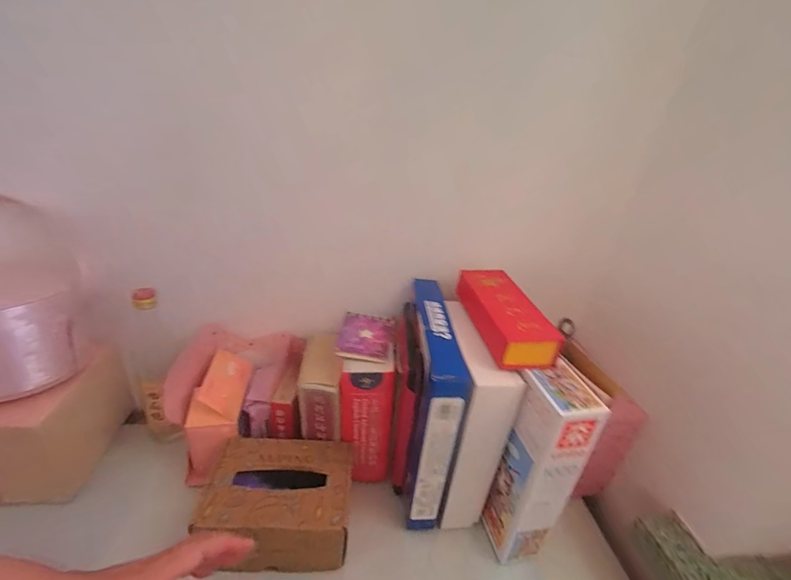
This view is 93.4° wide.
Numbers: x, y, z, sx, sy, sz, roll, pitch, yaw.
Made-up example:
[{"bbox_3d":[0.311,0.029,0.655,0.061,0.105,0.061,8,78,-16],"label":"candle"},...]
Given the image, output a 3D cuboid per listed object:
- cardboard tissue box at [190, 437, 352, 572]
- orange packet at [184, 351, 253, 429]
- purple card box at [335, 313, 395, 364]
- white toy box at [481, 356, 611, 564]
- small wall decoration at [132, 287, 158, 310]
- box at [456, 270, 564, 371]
[{"bbox_3d":[-0.157,0.292,0.509,0.180,0.103,0.130,4,27,-6],"label":"cardboard tissue box"},{"bbox_3d":[-0.263,0.142,0.568,0.070,0.039,0.136,5,27,-4],"label":"orange packet"},{"bbox_3d":[-0.043,0.069,0.566,0.079,0.015,0.102,7,27,0],"label":"purple card box"},{"bbox_3d":[0.174,0.238,0.476,0.071,0.292,0.080,-2,29,-19],"label":"white toy box"},{"bbox_3d":[-0.350,0.011,0.521,0.027,0.024,0.027,-7,31,-27],"label":"small wall decoration"},{"bbox_3d":[0.141,0.029,0.507,0.075,0.045,0.187,1,28,-13],"label":"box"}]

